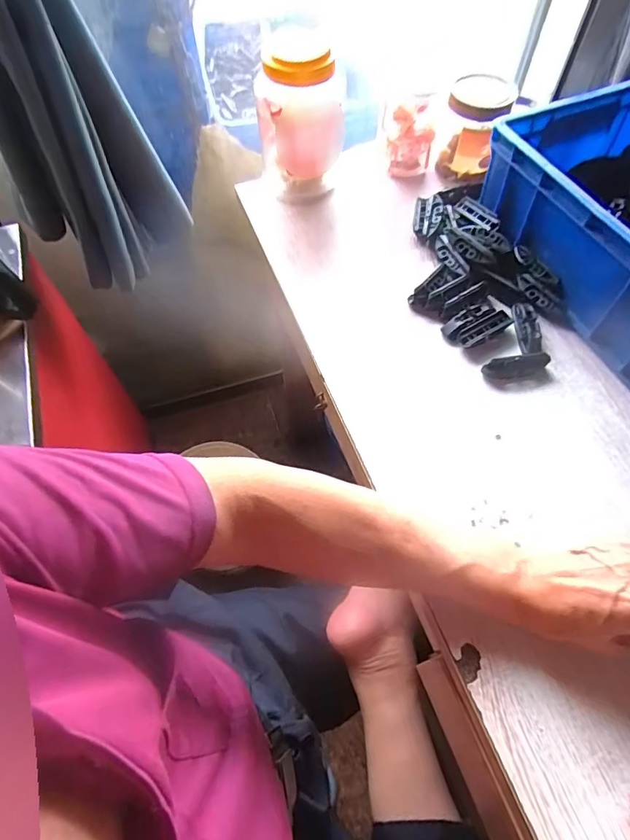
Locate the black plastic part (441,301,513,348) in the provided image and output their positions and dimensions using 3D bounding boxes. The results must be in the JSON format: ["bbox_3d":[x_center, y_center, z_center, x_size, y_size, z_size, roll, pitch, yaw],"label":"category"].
[{"bbox_3d":[0.184,-0.107,0.518,0.071,0.020,0.039,-27,63,-13],"label":"black plastic part"}]

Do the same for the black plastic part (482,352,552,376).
[{"bbox_3d":[0.214,-0.056,0.488,0.068,0.021,0.019,-13,61,-6],"label":"black plastic part"}]

